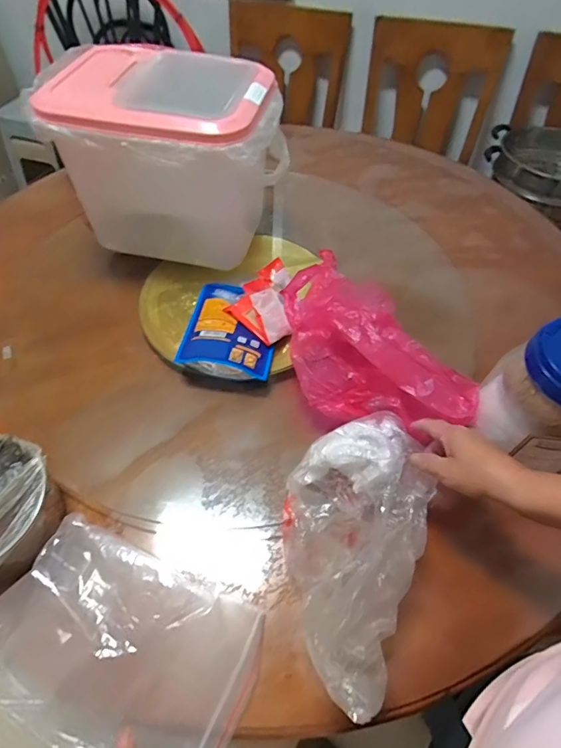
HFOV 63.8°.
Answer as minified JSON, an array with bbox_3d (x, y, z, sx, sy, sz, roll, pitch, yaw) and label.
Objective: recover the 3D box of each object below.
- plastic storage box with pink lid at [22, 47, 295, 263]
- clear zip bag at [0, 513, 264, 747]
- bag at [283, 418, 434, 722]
[{"bbox_3d":[-0.153,-0.304,0.691,0.288,0.275,0.184,10,53,7],"label":"plastic storage box with pink lid"},{"bbox_3d":[-0.163,0.284,0.461,0.268,0.032,0.182,28,71,9],"label":"clear zip bag"},{"bbox_3d":[0.073,0.171,0.484,0.147,0.063,0.288,17,54,12],"label":"bag"}]

